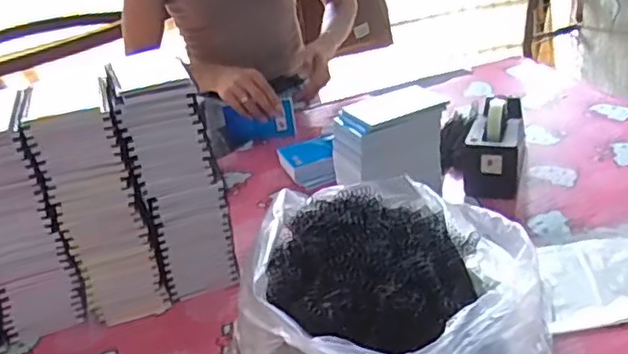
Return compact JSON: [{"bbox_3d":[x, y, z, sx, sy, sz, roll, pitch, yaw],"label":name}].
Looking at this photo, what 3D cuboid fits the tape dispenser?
[{"bbox_3d":[0.291,-0.058,1.017,0.082,0.114,0.197,6,32,21],"label":"tape dispenser"}]

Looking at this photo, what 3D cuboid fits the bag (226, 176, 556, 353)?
[{"bbox_3d":[0.088,0.131,0.663,0.306,0.172,0.328,14,35,32],"label":"bag"}]

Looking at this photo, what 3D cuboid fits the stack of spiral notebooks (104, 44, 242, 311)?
[{"bbox_3d":[-0.175,0.005,0.827,0.102,0.288,0.122,-14,30,-13],"label":"stack of spiral notebooks"}]

